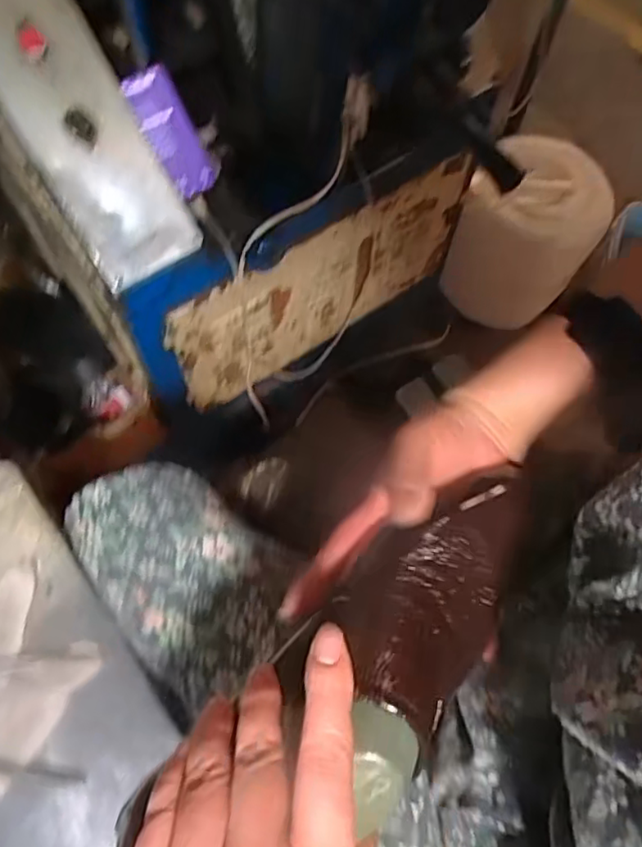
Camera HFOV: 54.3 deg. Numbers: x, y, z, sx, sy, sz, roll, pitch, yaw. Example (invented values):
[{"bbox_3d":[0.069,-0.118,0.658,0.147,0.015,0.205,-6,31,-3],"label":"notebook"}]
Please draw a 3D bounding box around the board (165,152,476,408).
[{"bbox_3d":[0.016,-0.229,1.040,0.569,0.294,0.031,-34,70,-16],"label":"board"}]

